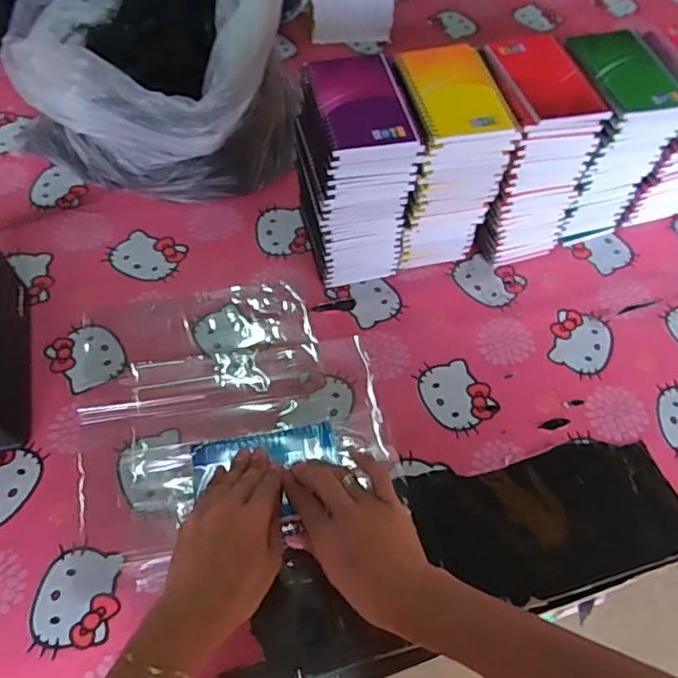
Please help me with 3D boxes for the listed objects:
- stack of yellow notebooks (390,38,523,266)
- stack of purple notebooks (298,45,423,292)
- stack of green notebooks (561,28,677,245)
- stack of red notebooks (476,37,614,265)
[{"bbox_3d":[0.110,-0.186,0.637,0.094,0.212,0.132,-9,60,-9],"label":"stack of yellow notebooks"},{"bbox_3d":[0.017,-0.168,0.619,0.095,0.215,0.127,-10,60,-9],"label":"stack of purple notebooks"},{"bbox_3d":[0.300,-0.226,0.672,0.110,0.210,0.124,-12,61,-10],"label":"stack of green notebooks"},{"bbox_3d":[0.201,-0.204,0.655,0.106,0.208,0.131,-17,62,-13],"label":"stack of red notebooks"}]

